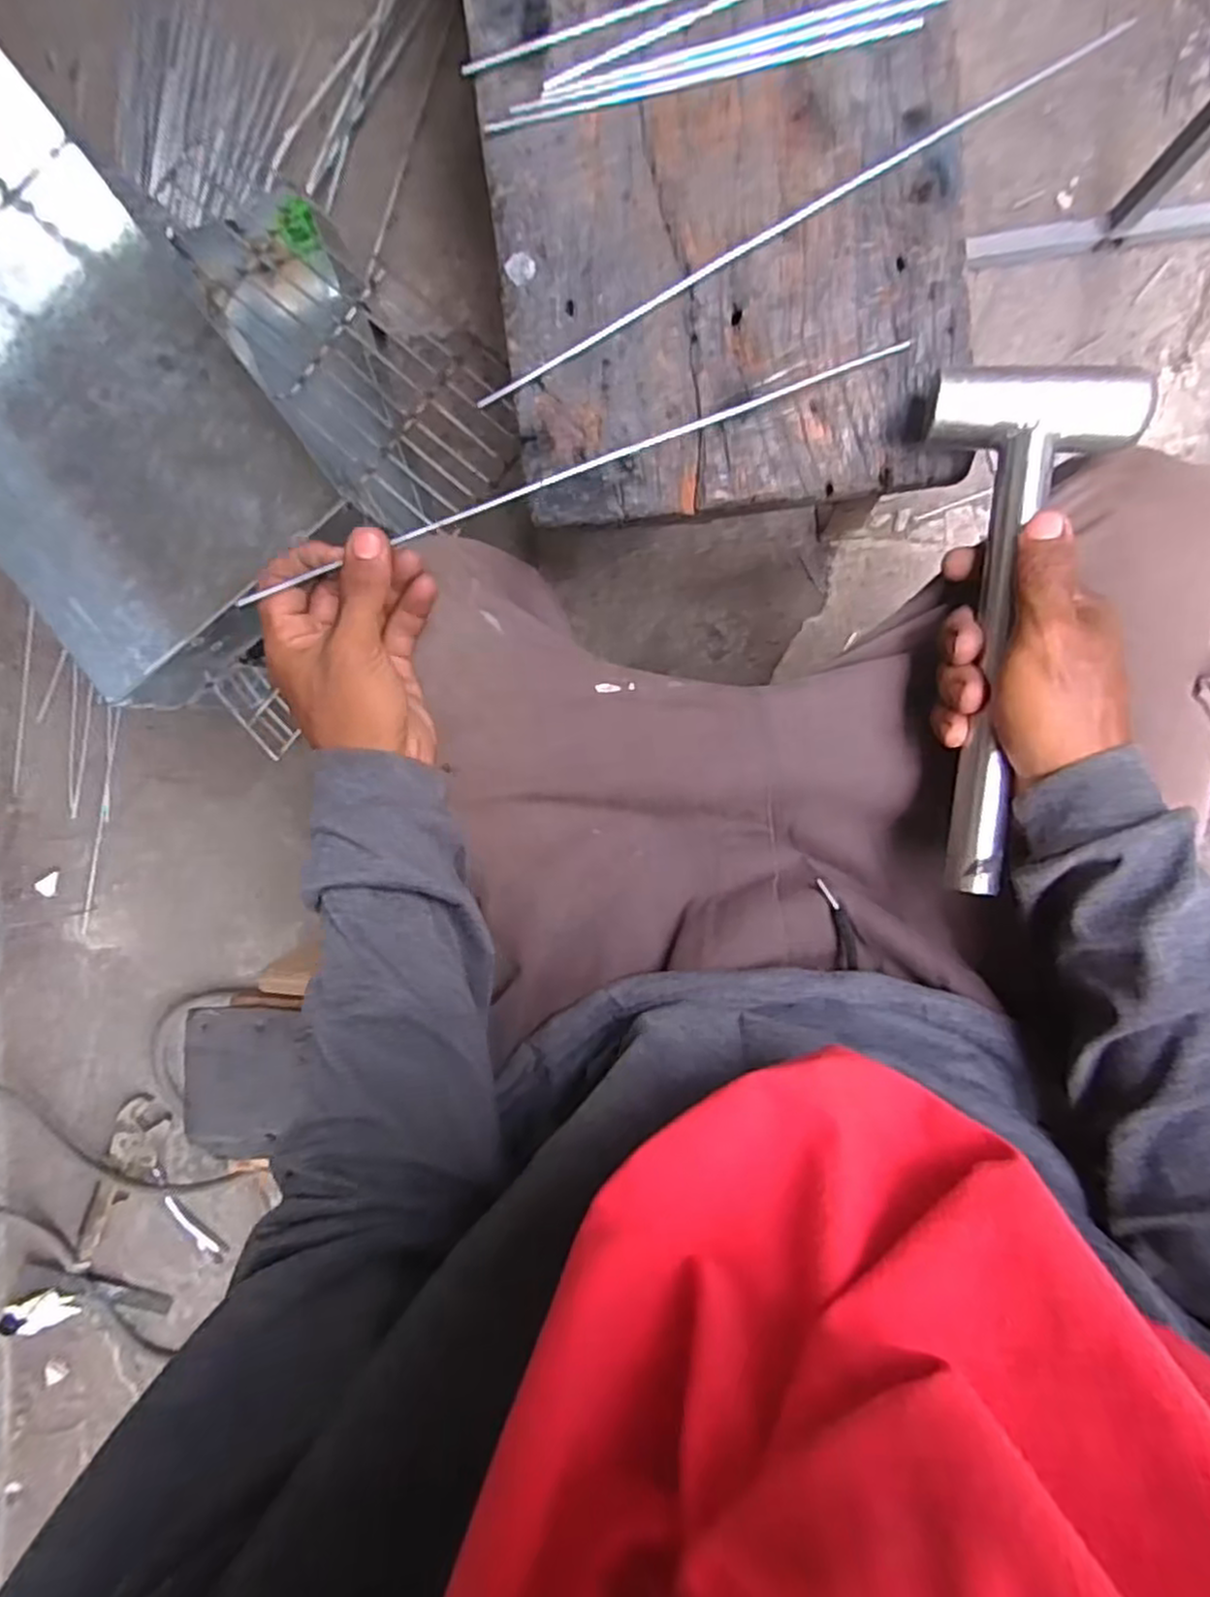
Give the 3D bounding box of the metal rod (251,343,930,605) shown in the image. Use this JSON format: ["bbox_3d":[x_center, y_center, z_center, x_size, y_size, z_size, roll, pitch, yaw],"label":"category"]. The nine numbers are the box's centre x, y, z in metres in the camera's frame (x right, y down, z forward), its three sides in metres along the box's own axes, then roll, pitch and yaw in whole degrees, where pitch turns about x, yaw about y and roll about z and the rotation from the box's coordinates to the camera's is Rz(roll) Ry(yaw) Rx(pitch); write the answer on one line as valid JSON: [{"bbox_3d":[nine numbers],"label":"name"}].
[{"bbox_3d":[-0.023,-0.178,0.402,0.385,0.005,0.009,-20,93,3],"label":"metal rod"}]

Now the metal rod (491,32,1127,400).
[{"bbox_3d":[0.092,-0.301,0.383,0.358,0.006,0.011,-26,92,7],"label":"metal rod"}]

